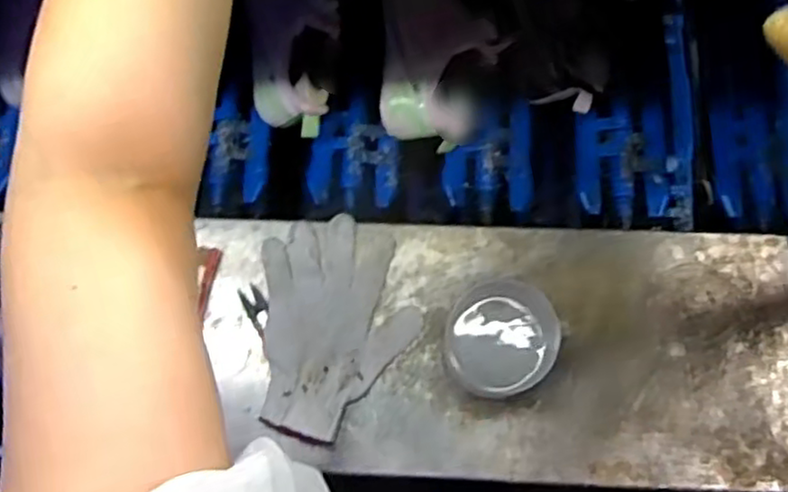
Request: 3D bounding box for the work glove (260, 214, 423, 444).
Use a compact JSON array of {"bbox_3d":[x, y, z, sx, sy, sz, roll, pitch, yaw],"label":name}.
[{"bbox_3d":[-0.051,0.073,0.653,0.138,0.016,0.197,-4,74,0],"label":"work glove"}]

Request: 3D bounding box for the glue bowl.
[{"bbox_3d":[0.094,0.084,0.623,0.093,0.056,0.096,-1,76,2],"label":"glue bowl"}]

